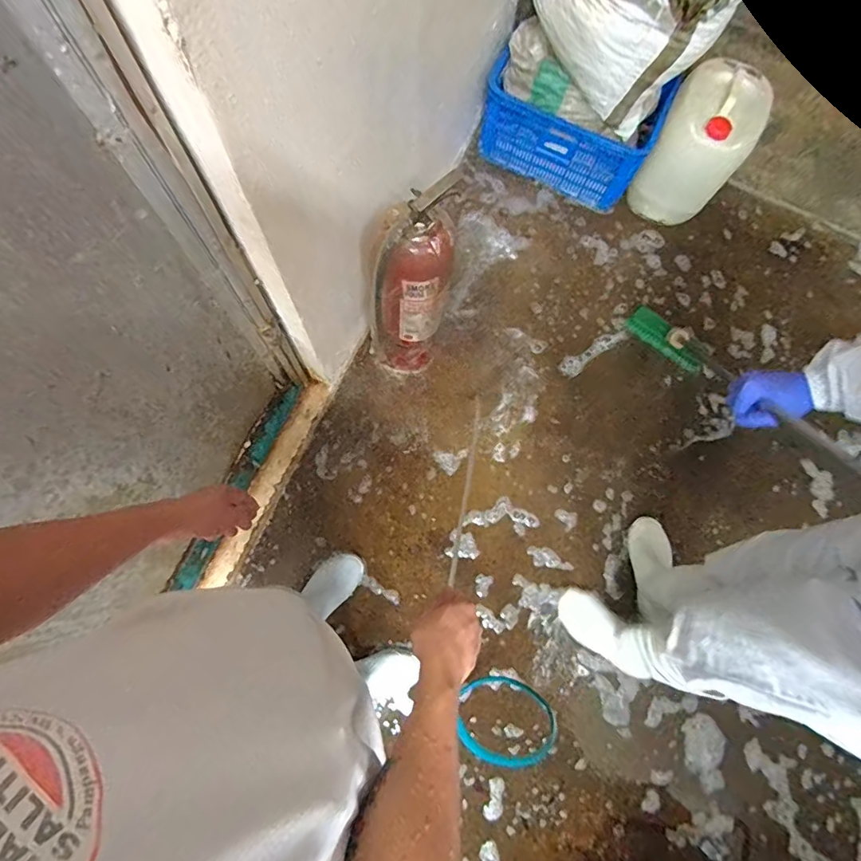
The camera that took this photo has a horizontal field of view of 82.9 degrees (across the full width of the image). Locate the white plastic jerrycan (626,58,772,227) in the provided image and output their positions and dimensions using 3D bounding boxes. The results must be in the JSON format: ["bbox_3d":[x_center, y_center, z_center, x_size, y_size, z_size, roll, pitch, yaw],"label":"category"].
[{"bbox_3d":[0.811,-0.862,1.519,0.253,0.396,0.276,31,73,4],"label":"white plastic jerrycan"}]

